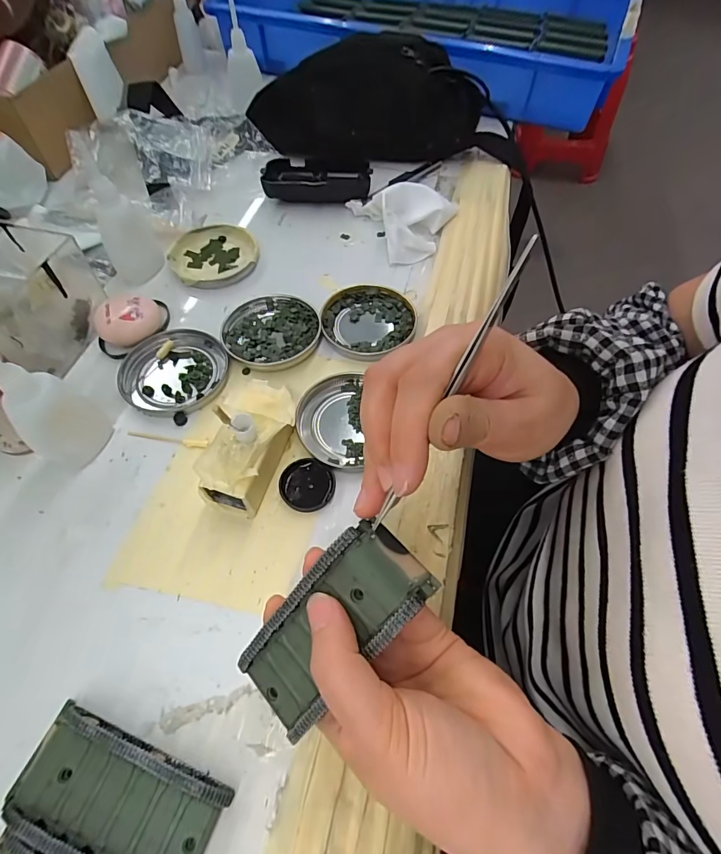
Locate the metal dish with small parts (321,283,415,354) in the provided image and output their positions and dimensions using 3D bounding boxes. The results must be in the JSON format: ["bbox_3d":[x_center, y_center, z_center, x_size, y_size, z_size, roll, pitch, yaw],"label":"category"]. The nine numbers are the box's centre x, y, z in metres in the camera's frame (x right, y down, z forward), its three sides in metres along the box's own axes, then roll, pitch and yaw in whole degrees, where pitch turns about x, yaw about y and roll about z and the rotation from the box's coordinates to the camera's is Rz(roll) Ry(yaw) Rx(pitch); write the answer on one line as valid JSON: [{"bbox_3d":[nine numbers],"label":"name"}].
[{"bbox_3d":[0.007,-0.091,0.358,0.078,0.007,0.072,0,59,0],"label":"metal dish with small parts"}]

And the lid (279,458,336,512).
[{"bbox_3d":[-0.035,0.038,0.281,0.034,0.008,0.034,0,59,0],"label":"lid"}]

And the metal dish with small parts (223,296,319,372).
[{"bbox_3d":[-0.073,-0.080,0.351,0.077,0.009,0.076,0,59,0],"label":"metal dish with small parts"}]

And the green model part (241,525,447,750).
[{"bbox_3d":[-0.014,0.088,0.185,0.043,0.019,0.094,45,104,23],"label":"green model part"}]

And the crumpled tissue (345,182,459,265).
[{"bbox_3d":[0.051,-0.213,0.417,0.093,0.035,0.100,-20,61,-12],"label":"crumpled tissue"}]

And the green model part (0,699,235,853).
[{"bbox_3d":[-0.112,0.169,0.194,0.095,0.019,0.044,18,61,10],"label":"green model part"}]

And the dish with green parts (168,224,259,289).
[{"bbox_3d":[-0.137,-0.162,0.401,0.077,0.011,0.077,0,59,0],"label":"dish with green parts"}]

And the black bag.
[{"bbox_3d":[0.037,-0.367,0.470,0.292,0.091,0.114,12,60,7],"label":"black bag"}]

